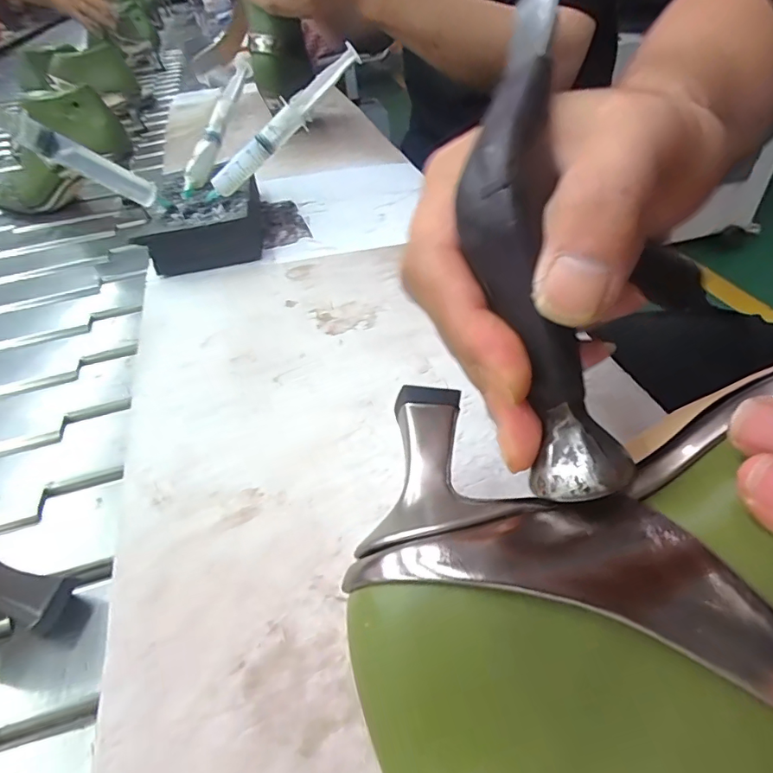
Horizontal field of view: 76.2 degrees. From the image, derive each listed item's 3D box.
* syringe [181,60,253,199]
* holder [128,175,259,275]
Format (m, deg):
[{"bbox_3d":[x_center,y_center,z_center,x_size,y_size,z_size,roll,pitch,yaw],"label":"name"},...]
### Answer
[{"bbox_3d":[-0.143,-0.219,0.415,0.012,0.018,0.150,7,68,13],"label":"syringe"},{"bbox_3d":[-0.135,-0.119,0.371,0.084,0.036,0.067,-10,43,-5],"label":"holder"}]

